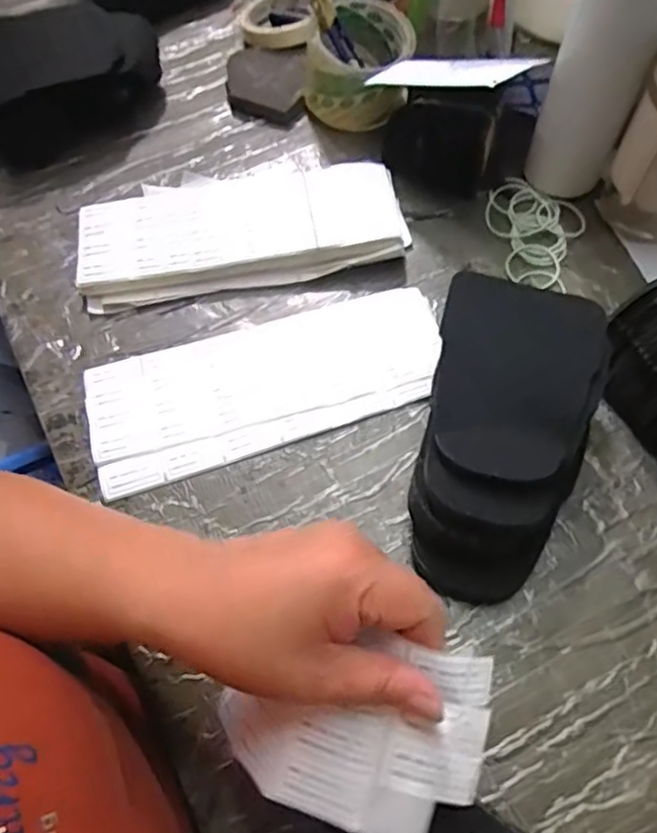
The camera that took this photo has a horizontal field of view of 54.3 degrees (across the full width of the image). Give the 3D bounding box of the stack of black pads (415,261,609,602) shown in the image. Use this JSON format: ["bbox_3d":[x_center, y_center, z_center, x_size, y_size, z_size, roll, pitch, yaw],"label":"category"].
[{"bbox_3d":[0.111,0.014,0.412,0.096,0.079,0.193,11,66,8],"label":"stack of black pads"}]

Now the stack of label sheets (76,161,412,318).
[{"bbox_3d":[-0.074,-0.162,0.527,0.258,0.019,0.120,-11,65,-2],"label":"stack of label sheets"}]

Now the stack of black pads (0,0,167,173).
[{"bbox_3d":[-0.242,-0.308,0.581,0.180,0.056,0.121,-22,65,-7],"label":"stack of black pads"}]

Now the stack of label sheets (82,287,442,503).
[{"bbox_3d":[-0.044,-0.028,0.476,0.263,0.017,0.103,-19,65,-6],"label":"stack of label sheets"}]

